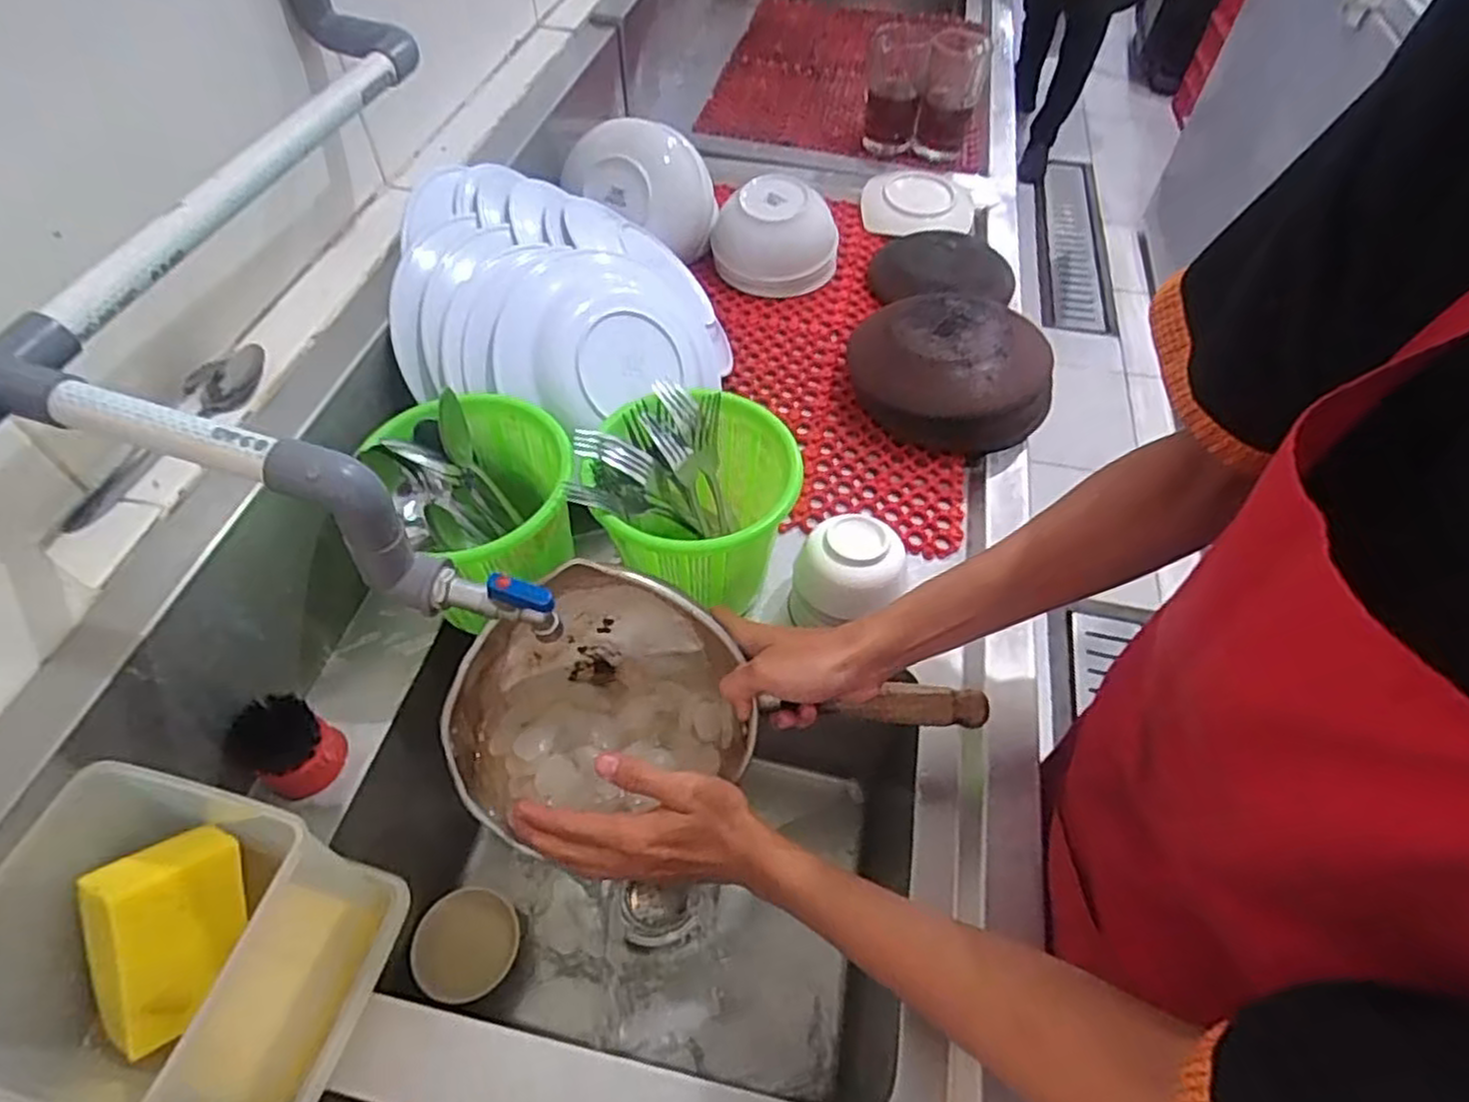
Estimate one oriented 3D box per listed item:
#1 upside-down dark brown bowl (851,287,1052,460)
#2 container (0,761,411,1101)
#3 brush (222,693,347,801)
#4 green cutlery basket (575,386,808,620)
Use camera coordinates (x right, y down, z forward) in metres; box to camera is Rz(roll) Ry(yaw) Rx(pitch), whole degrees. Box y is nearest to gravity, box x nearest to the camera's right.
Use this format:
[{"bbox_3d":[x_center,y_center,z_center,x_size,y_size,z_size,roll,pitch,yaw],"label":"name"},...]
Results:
[{"bbox_3d":[0.214,-0.183,0.753,0.186,0.086,0.158,11,54,6],"label":"upside-down dark brown bowl"},{"bbox_3d":[-0.297,0.225,0.409,0.142,0.154,0.150,9,54,4],"label":"container"},{"bbox_3d":[-0.316,0.137,0.525,0.049,0.068,0.054,20,56,13],"label":"brush"},{"bbox_3d":[-0.028,-0.028,0.596,0.146,0.143,0.161,0,54,-2],"label":"green cutlery basket"}]

